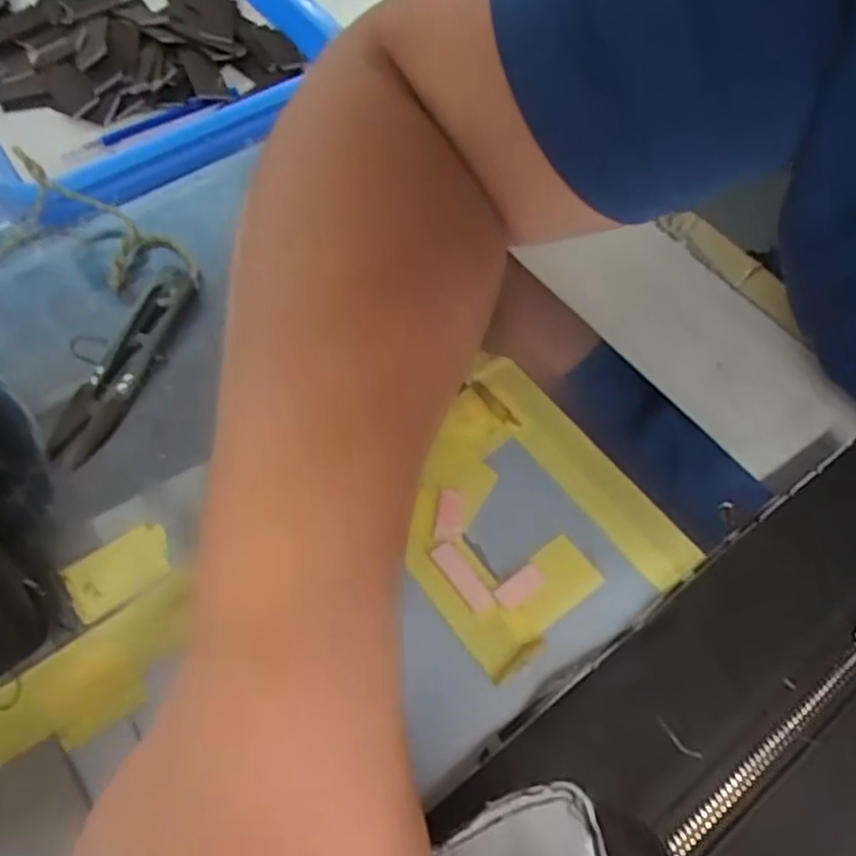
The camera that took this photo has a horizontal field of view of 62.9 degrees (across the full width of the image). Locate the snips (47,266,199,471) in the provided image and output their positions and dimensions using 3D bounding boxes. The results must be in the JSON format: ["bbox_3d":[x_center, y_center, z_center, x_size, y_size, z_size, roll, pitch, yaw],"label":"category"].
[{"bbox_3d":[-0.133,-0.031,0.314,0.023,0.007,0.103,18,62,9],"label":"snips"}]

